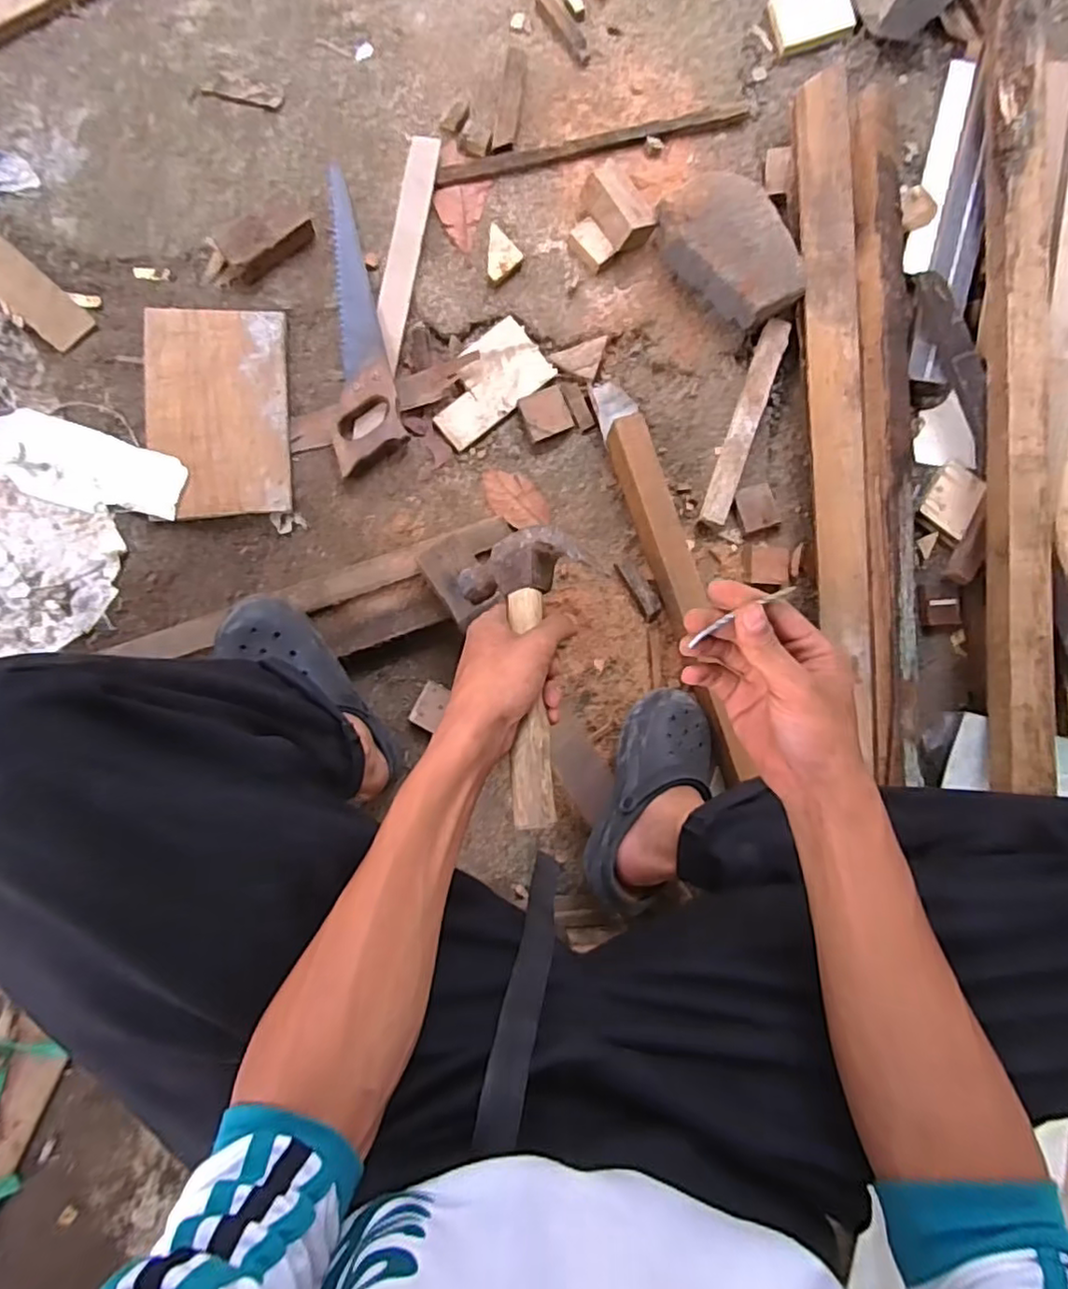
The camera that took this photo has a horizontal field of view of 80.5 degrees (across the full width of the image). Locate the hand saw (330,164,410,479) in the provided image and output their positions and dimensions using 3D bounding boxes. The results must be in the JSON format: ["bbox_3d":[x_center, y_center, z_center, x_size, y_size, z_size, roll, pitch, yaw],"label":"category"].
[{"bbox_3d":[-0.231,-0.428,0.826,0.083,0.027,0.411,-6,87,-6],"label":"hand saw"}]

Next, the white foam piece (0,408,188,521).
[{"bbox_3d":[-0.559,-0.221,0.790,0.231,0.008,0.100,15,85,-4],"label":"white foam piece"}]

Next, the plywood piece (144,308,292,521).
[{"bbox_3d":[-0.408,-0.298,0.813,0.173,0.017,0.263,-3,87,-5],"label":"plywood piece"}]

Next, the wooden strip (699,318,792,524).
[{"bbox_3d":[0.290,-0.306,0.864,0.036,0.010,0.299,17,83,21],"label":"wooden strip"}]

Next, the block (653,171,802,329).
[{"bbox_3d":[0.269,-0.535,0.864,0.207,0.075,0.126,41,84,-2],"label":"block"}]

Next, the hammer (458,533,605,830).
[{"bbox_3d":[-0.011,0.021,0.453,0.083,0.067,0.214,0,70,-5],"label":"hammer"}]

